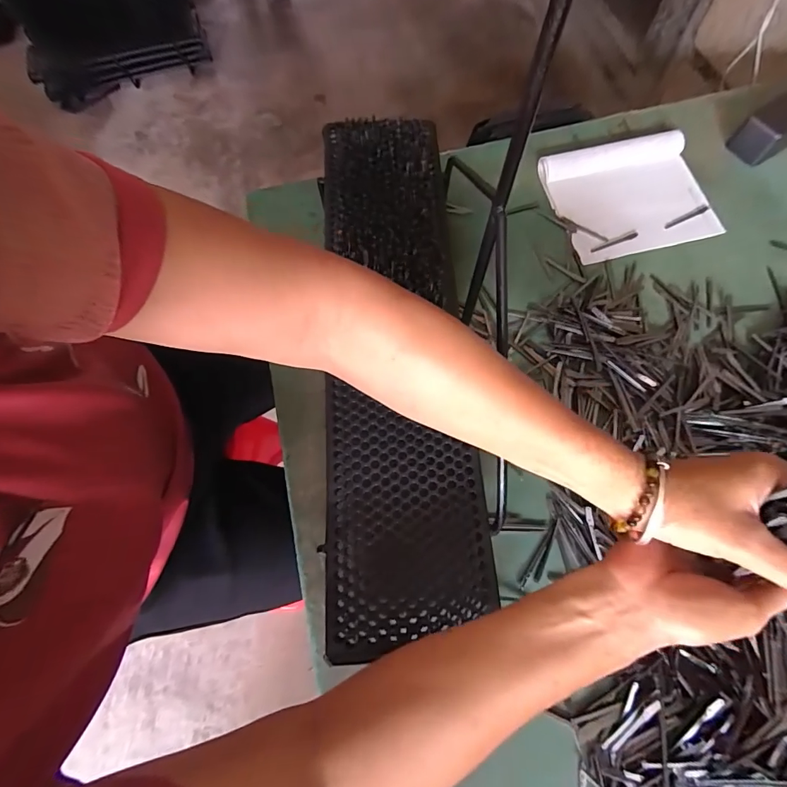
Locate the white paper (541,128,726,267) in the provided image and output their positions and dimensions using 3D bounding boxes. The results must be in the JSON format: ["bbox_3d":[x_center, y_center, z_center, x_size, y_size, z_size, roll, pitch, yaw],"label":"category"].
[{"bbox_3d":[0.313,-0.263,0.552,0.191,0.024,0.161,-12,69,-2],"label":"white paper"}]

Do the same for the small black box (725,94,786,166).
[{"bbox_3d":[0.539,-0.375,0.578,0.134,0.052,0.056,-31,71,-9],"label":"small black box"}]

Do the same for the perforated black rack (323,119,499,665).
[{"bbox_3d":[-0.001,-0.063,0.433,0.140,0.034,0.574,-4,69,1],"label":"perforated black rack"}]

